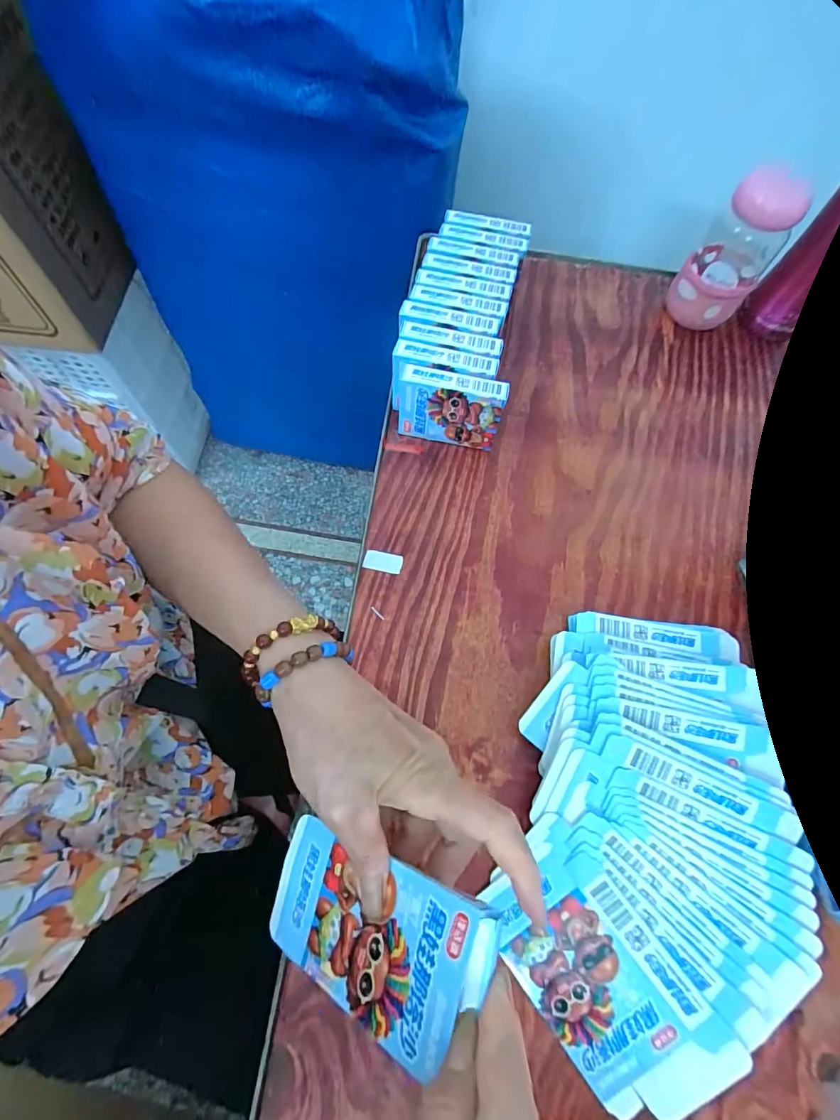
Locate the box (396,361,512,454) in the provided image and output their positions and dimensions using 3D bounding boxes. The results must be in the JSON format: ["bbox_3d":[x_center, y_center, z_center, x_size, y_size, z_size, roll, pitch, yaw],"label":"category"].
[{"bbox_3d":[0.028,-0.136,0.404,0.090,0.066,0.025,12,67,2],"label":"box"}]

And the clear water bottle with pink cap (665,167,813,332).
[{"bbox_3d":[0.321,-0.315,0.454,0.074,0.146,0.064,33,69,11],"label":"clear water bottle with pink cap"}]

